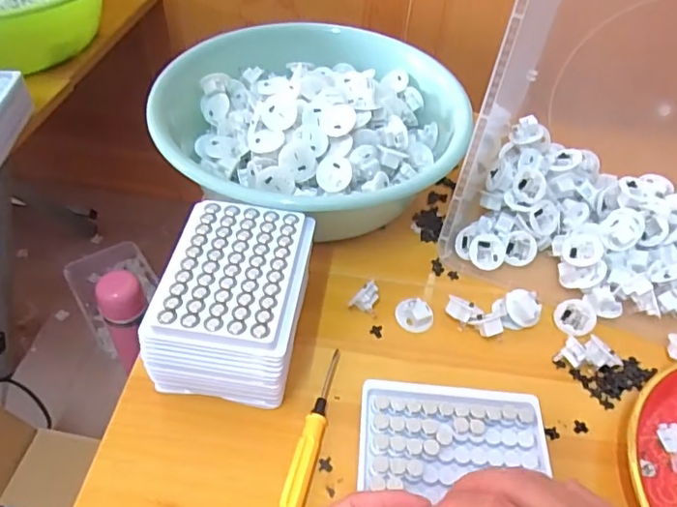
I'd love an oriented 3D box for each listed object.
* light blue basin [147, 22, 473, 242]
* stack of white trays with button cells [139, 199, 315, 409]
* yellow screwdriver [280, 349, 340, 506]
[{"bbox_3d":[-0.026,-0.130,0.547,0.287,0.115,0.238,5,49,0],"label":"light blue basin"},{"bbox_3d":[-0.078,0.041,0.421,0.099,0.089,0.132,10,49,4],"label":"stack of white trays with button cells"},{"bbox_3d":[-0.018,0.128,0.402,0.015,0.013,0.127,13,49,7],"label":"yellow screwdriver"}]

